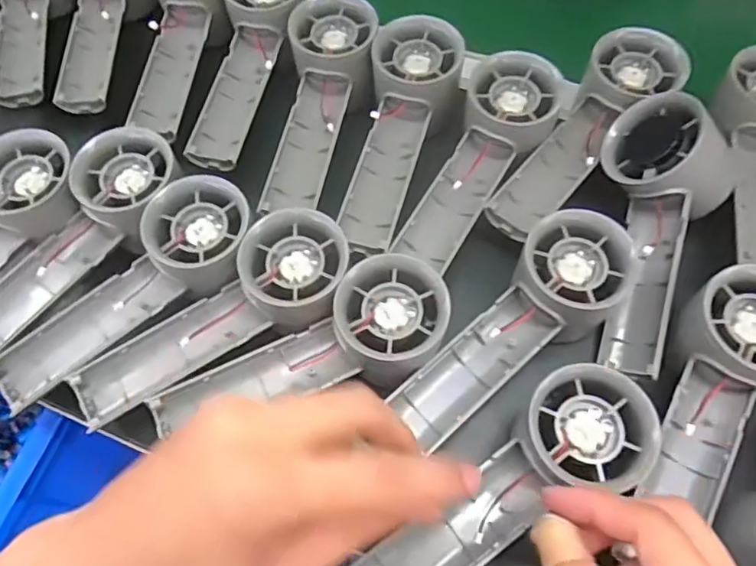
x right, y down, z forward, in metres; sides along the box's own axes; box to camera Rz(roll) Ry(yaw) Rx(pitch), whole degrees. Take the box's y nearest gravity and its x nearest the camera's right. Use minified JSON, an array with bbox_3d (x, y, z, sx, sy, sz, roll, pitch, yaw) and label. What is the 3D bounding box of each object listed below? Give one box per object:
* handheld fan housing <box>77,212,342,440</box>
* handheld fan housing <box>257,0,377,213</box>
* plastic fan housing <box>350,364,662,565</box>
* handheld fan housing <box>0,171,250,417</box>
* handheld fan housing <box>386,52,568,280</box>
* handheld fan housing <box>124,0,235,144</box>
[{"bbox_3d":[-0.086,0.020,0.305,0.157,0.027,0.055,-35,69,1],"label":"handheld fan housing"},{"bbox_3d":[-0.038,-0.113,0.363,0.055,0.026,0.146,12,79,6],"label":"handheld fan housing"},{"bbox_3d":[0.058,0.102,0.265,0.159,0.031,0.053,-38,70,-4],"label":"plastic fan housing"},{"bbox_3d":[-0.136,0.005,0.312,0.157,0.025,0.057,-42,71,-4],"label":"handheld fan housing"},{"bbox_3d":[0.060,-0.072,0.343,0.051,0.024,0.139,29,84,13],"label":"handheld fan housing"},{"bbox_3d":[-0.136,-0.168,0.397,0.059,0.035,0.153,7,79,4],"label":"handheld fan housing"}]

